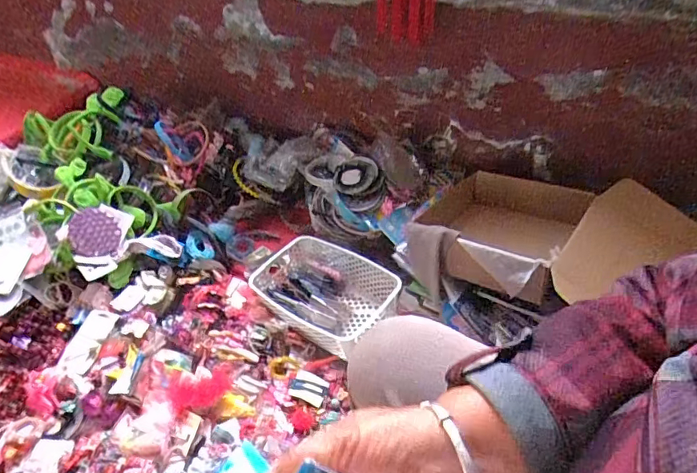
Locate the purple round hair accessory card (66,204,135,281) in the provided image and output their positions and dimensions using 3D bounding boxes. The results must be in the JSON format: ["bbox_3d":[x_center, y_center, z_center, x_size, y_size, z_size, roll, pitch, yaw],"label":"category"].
[{"bbox_3d":[-0.525,0.008,1.000,0.103,0.017,0.149,19,74,-24],"label":"purple round hair accessory card"}]

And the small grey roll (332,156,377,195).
[{"bbox_3d":[0.019,-0.135,1.104,0.098,0.042,0.095,-8,63,7],"label":"small grey roll"}]

